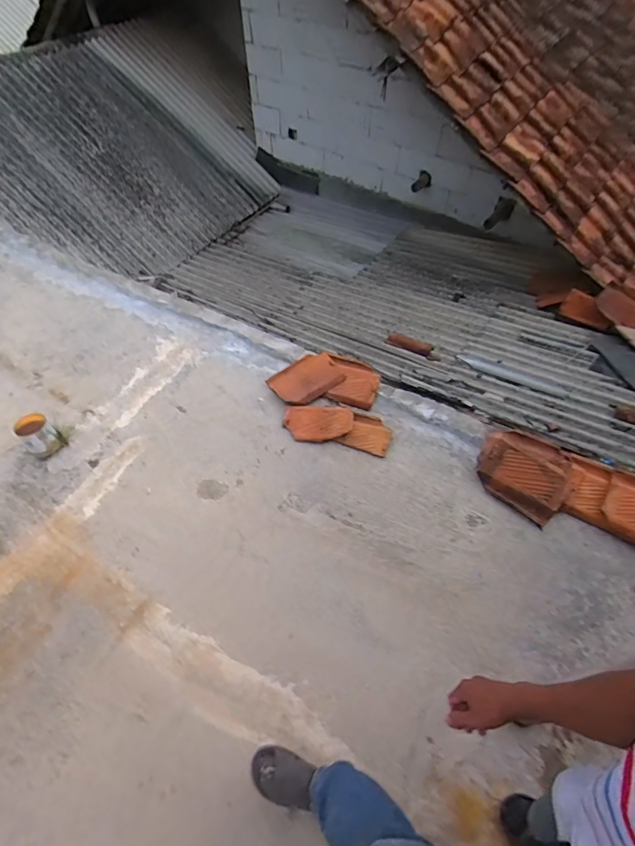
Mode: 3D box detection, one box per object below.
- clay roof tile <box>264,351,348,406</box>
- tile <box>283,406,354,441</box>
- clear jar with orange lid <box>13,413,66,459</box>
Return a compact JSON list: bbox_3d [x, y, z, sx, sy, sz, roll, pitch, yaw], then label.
[{"bbox_3d":[-0.052,-0.196,1.897,0.296,0.040,0.216,-31,61,-3],"label":"clay roof tile"},{"bbox_3d":[0.005,-0.001,1.773,0.280,0.039,0.152,-1,55,-2],"label":"tile"},{"bbox_3d":[-1.059,0.058,1.633,0.117,0.178,0.113,1,55,-1],"label":"clear jar with orange lid"}]

